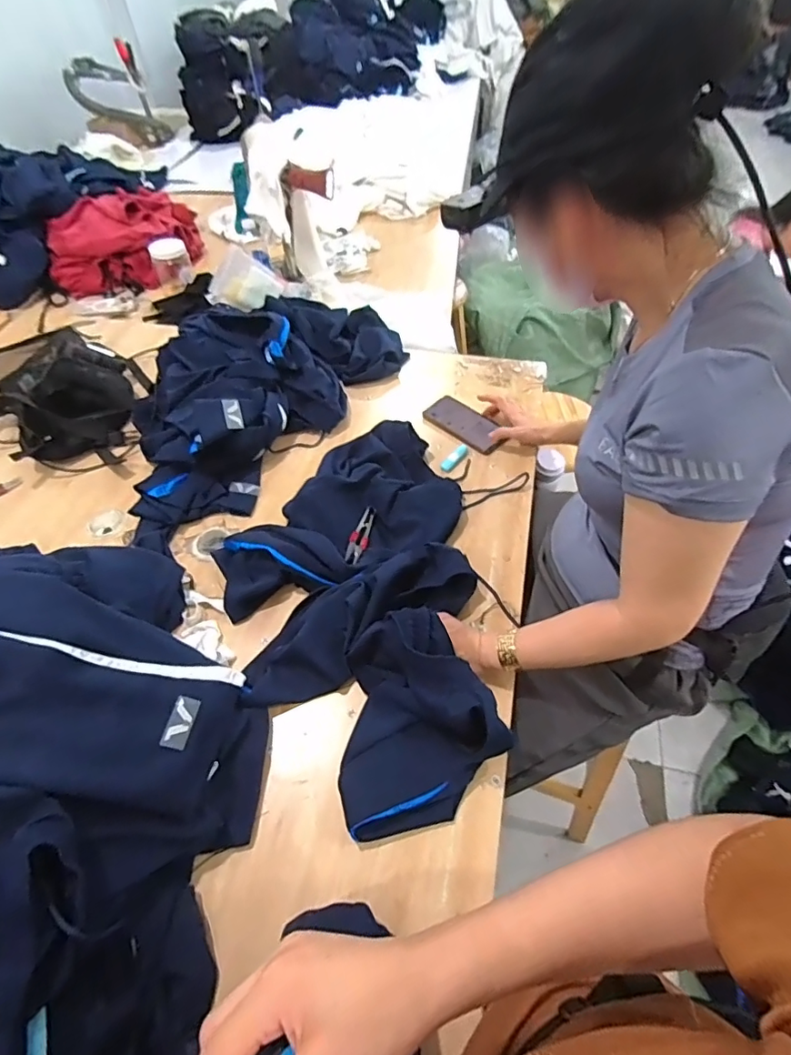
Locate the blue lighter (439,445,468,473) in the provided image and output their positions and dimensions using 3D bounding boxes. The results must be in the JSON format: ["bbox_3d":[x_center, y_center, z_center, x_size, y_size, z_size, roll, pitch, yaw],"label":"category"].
[{"bbox_3d":[0.108,-0.125,0.916,0.021,0.011,0.071,33,60,25],"label":"blue lighter"}]

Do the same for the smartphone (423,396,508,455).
[{"bbox_3d":[0.133,-0.201,0.975,0.081,0.016,0.166,-38,60,-25],"label":"smartphone"}]

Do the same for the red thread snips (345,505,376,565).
[{"bbox_3d":[-0.054,0.012,0.777,0.029,0.014,0.104,7,52,8],"label":"red thread snips"}]

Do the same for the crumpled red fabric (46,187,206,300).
[{"bbox_3d":[-0.788,-0.877,1.503,0.385,0.175,0.412,-3,52,-1],"label":"crumpled red fabric"}]

